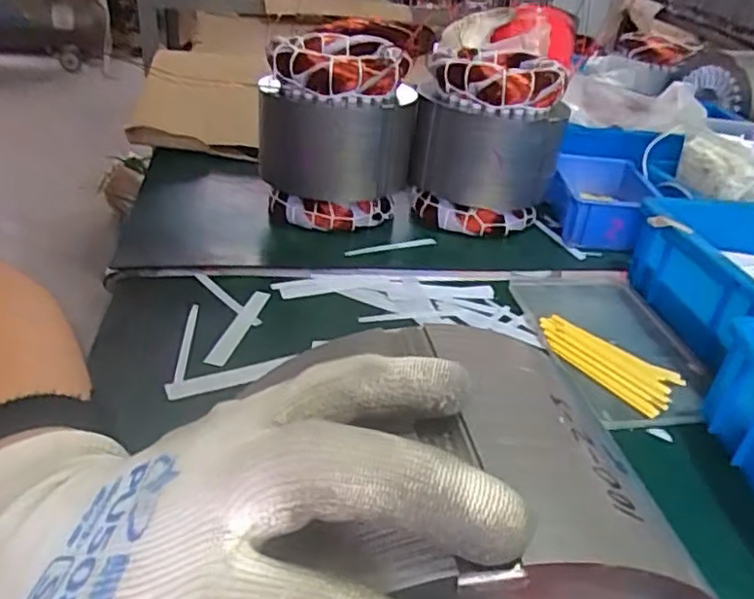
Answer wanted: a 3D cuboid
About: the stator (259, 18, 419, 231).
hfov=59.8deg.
[{"bbox_3d":[-0.043,-0.171,0.652,0.144,0.156,0.126,-1,32,-11],"label":"stator"}]

